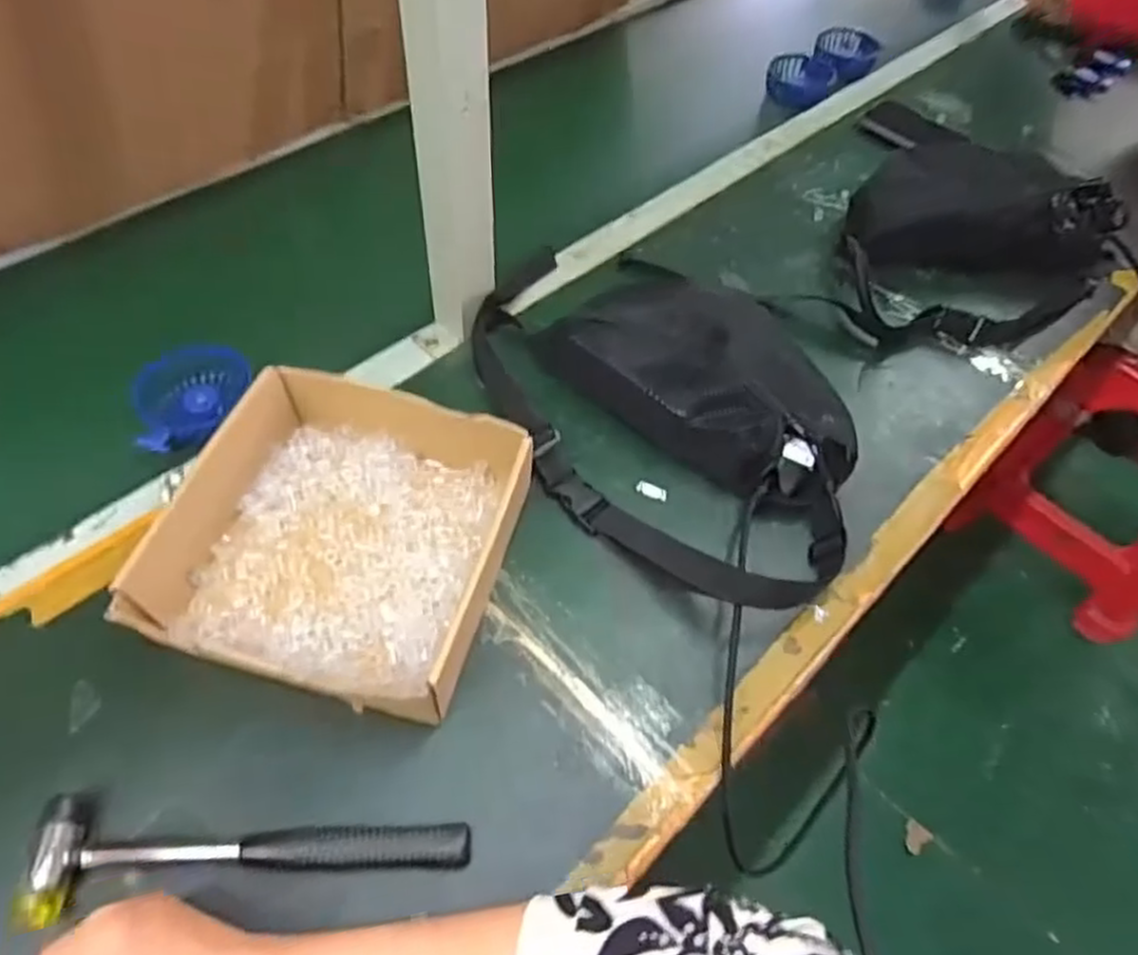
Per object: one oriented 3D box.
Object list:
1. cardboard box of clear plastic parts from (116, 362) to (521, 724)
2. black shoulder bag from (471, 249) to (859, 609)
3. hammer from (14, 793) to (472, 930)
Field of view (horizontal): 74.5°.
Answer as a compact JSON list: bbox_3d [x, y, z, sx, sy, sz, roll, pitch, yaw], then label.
[{"bbox_3d":[-0.153,0.034,0.530,0.213,0.073,0.227,13,54,5],"label":"cardboard box of clear plastic parts"},{"bbox_3d":[0.069,-0.057,0.602,0.360,0.086,0.220,32,58,18],"label":"black shoulder bag"},{"bbox_3d":[-0.177,0.219,0.418,0.235,0.030,0.062,4,54,-1],"label":"hammer"}]

